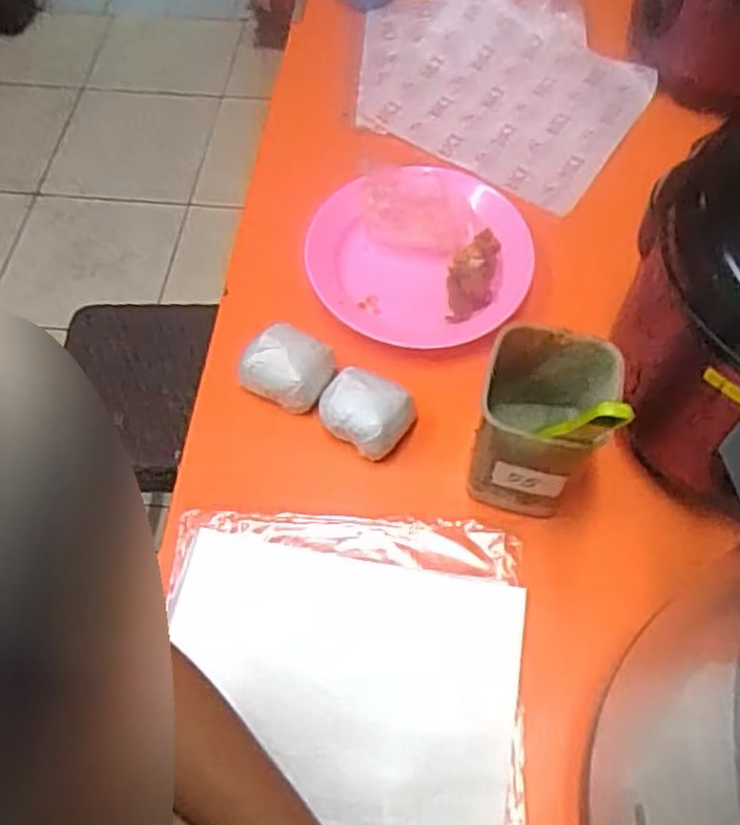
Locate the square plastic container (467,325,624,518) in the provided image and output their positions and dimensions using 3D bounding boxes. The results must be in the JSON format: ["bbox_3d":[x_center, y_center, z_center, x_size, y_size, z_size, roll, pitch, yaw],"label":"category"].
[{"bbox_3d":[0.131,0.011,0.588,0.088,0.138,0.096,16,63,10],"label":"square plastic container"}]

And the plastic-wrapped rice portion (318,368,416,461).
[{"bbox_3d":[-0.004,-0.003,0.651,0.080,0.043,0.064,26,66,15],"label":"plastic-wrapped rice portion"}]

